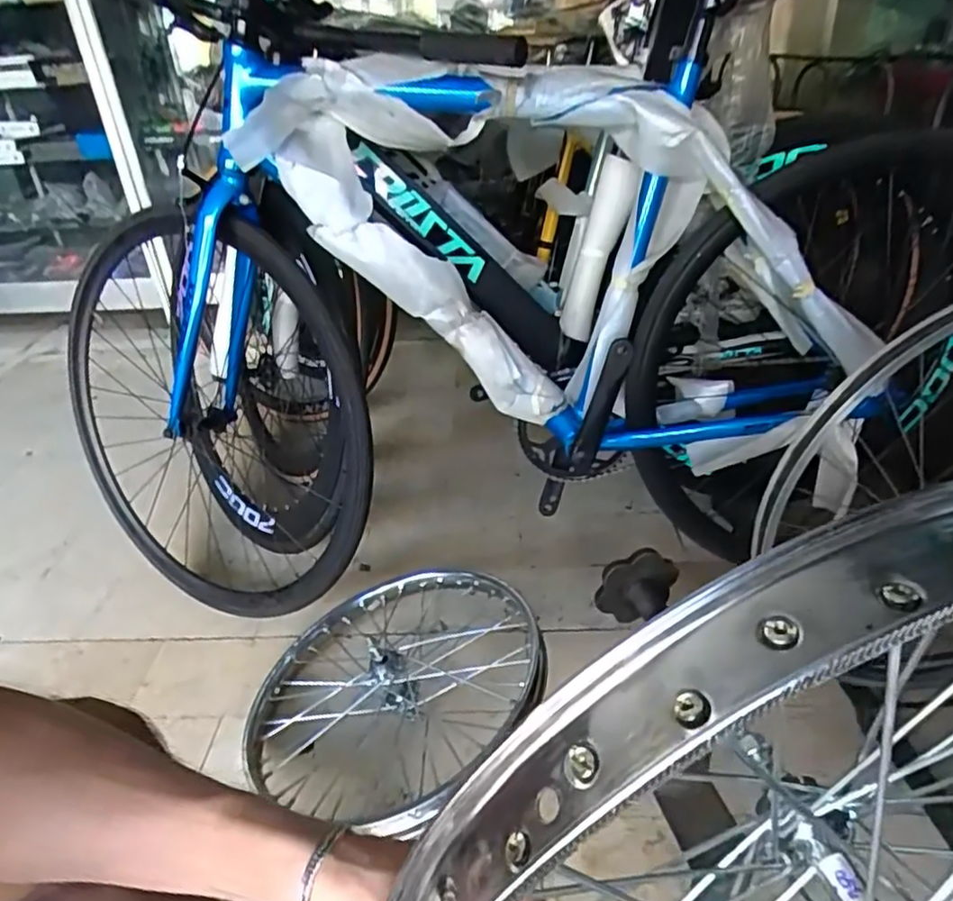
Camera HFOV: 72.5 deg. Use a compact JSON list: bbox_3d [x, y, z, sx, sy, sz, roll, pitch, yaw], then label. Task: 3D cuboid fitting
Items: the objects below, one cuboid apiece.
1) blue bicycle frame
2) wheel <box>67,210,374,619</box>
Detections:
[{"bbox_3d":[0.029,-0.248,0.886,0.988,0.482,0.154,0,32,6],"label":"blue bicycle frame"},{"bbox_3d":[-0.440,-0.025,1.036,0.652,0.629,0.089,-15,10,31],"label":"wheel"}]

